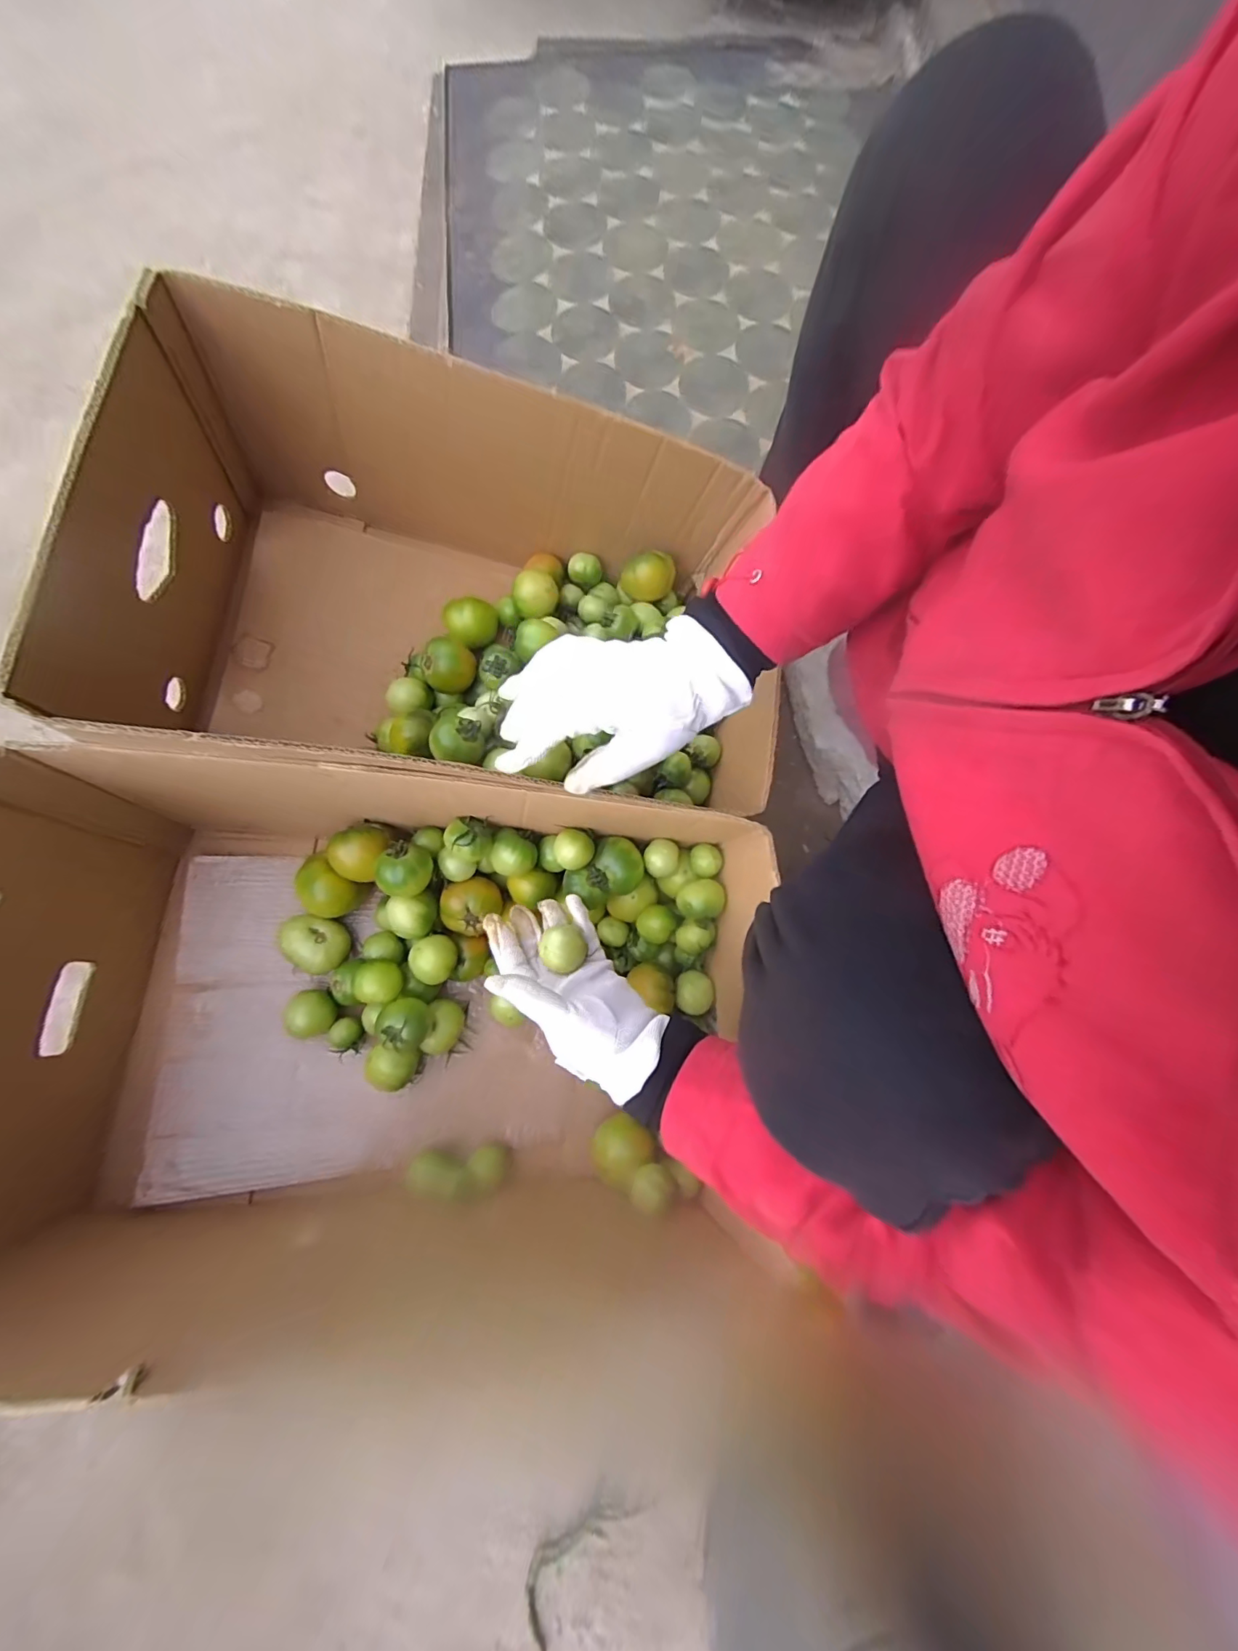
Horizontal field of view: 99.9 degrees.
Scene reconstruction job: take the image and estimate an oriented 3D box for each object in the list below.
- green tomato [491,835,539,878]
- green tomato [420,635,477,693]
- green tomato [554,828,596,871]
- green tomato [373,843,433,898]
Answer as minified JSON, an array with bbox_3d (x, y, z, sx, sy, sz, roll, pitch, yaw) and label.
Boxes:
[{"bbox_3d":[-0.098,0.030,0.492,0.039,0.035,0.036,0,77,-1],"label":"green tomato"},{"bbox_3d":[-0.175,-0.159,0.532,0.049,0.047,0.049,-25,79,-7],"label":"green tomato"},{"bbox_3d":[-0.041,0.025,0.486,0.036,0.033,0.036,0,77,-1],"label":"green tomato"},{"bbox_3d":[-0.186,0.042,0.462,0.039,0.047,0.047,28,78,5],"label":"green tomato"}]

